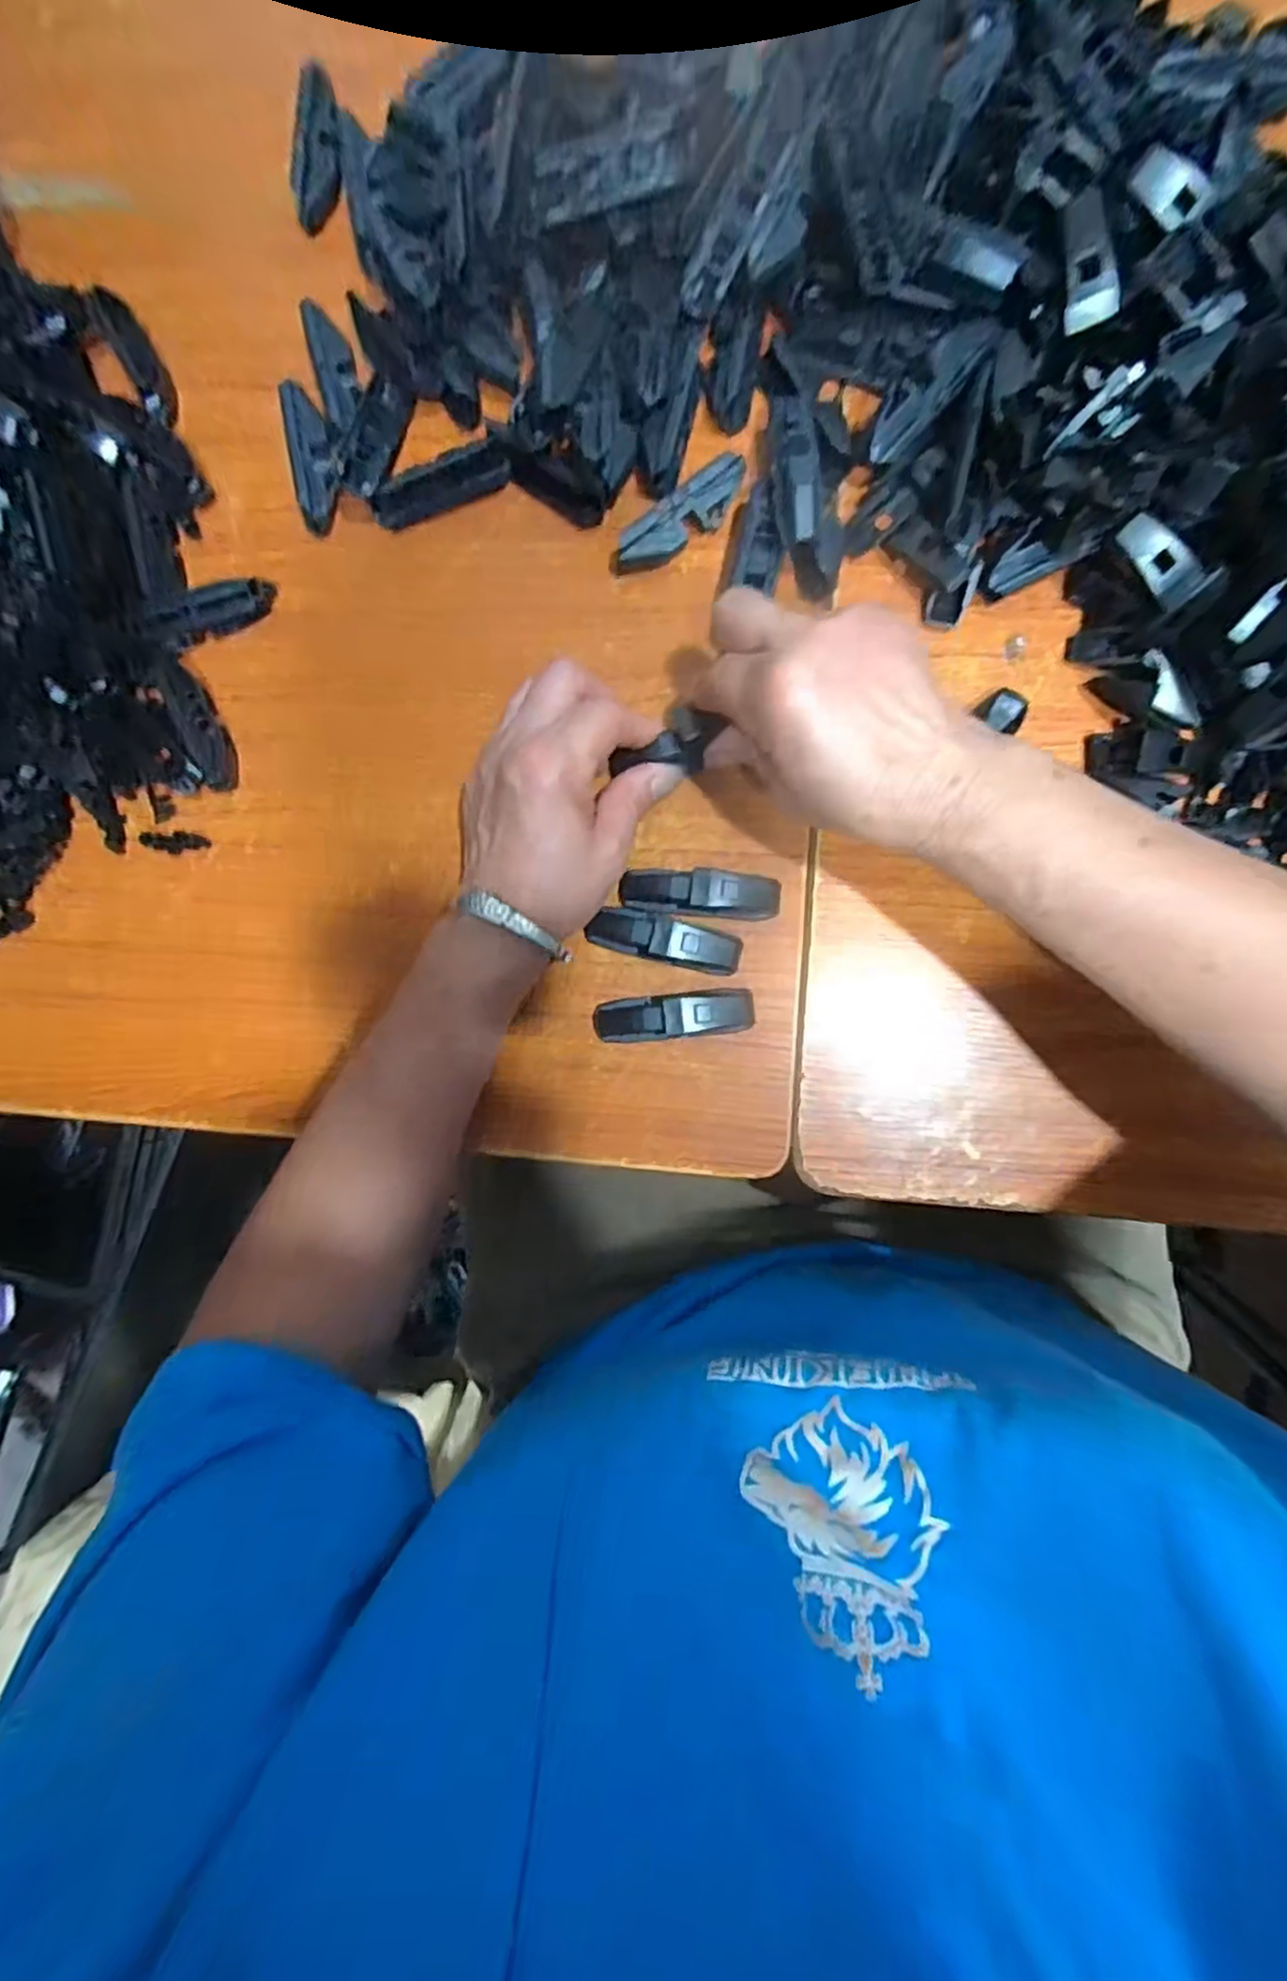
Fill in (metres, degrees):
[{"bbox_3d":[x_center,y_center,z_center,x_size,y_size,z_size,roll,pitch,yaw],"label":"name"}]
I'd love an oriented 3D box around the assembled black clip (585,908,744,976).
[{"bbox_3d":[0.009,-0.024,0.346,0.074,0.022,0.021,12,90,5],"label":"assembled black clip"}]

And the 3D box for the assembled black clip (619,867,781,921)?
[{"bbox_3d":[0.026,-0.046,0.345,0.076,0.023,0.022,6,90,5],"label":"assembled black clip"}]

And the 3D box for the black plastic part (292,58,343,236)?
[{"bbox_3d":[-0.170,-0.441,0.377,0.025,0.011,0.067,11,104,5],"label":"black plastic part"}]

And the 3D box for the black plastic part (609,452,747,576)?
[{"bbox_3d":[0.018,-0.229,0.350,0.073,0.021,0.019,-31,87,4],"label":"black plastic part"}]

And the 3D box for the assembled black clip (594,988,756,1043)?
[{"bbox_3d":[0.014,0.012,0.345,0.077,0.021,0.021,-5,89,5],"label":"assembled black clip"}]

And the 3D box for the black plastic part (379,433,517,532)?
[{"bbox_3d":[-0.103,-0.260,0.368,0.072,0.018,0.016,-19,88,4],"label":"black plastic part"}]

